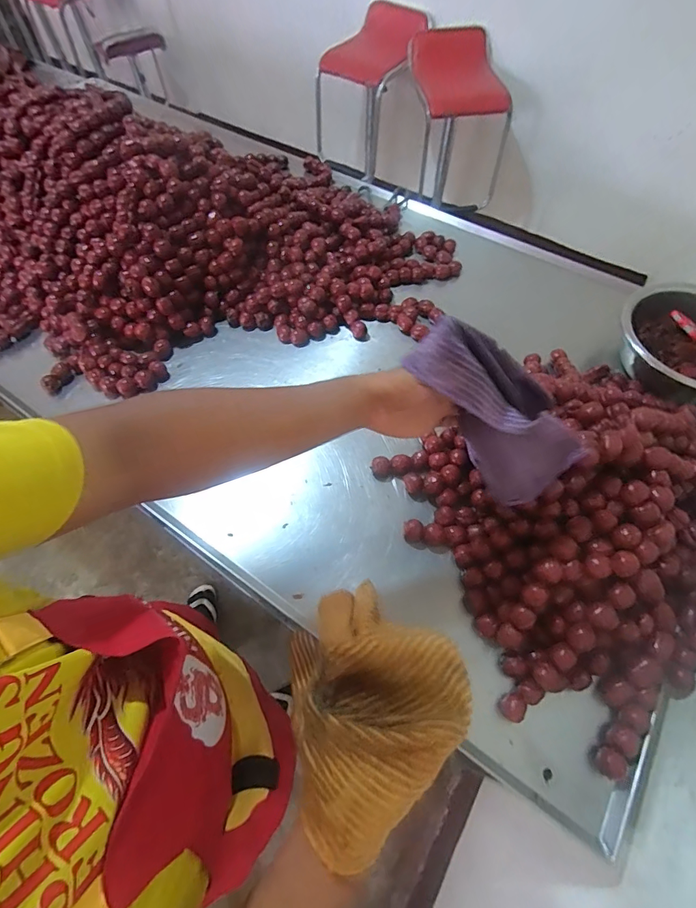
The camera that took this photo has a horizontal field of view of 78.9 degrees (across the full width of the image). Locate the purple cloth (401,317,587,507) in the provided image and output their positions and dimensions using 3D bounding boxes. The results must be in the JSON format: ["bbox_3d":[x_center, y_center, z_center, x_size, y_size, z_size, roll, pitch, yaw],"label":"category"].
[{"bbox_3d":[0.177,-0.052,0.500,0.260,0.083,0.115,42,60,-28],"label":"purple cloth"}]

